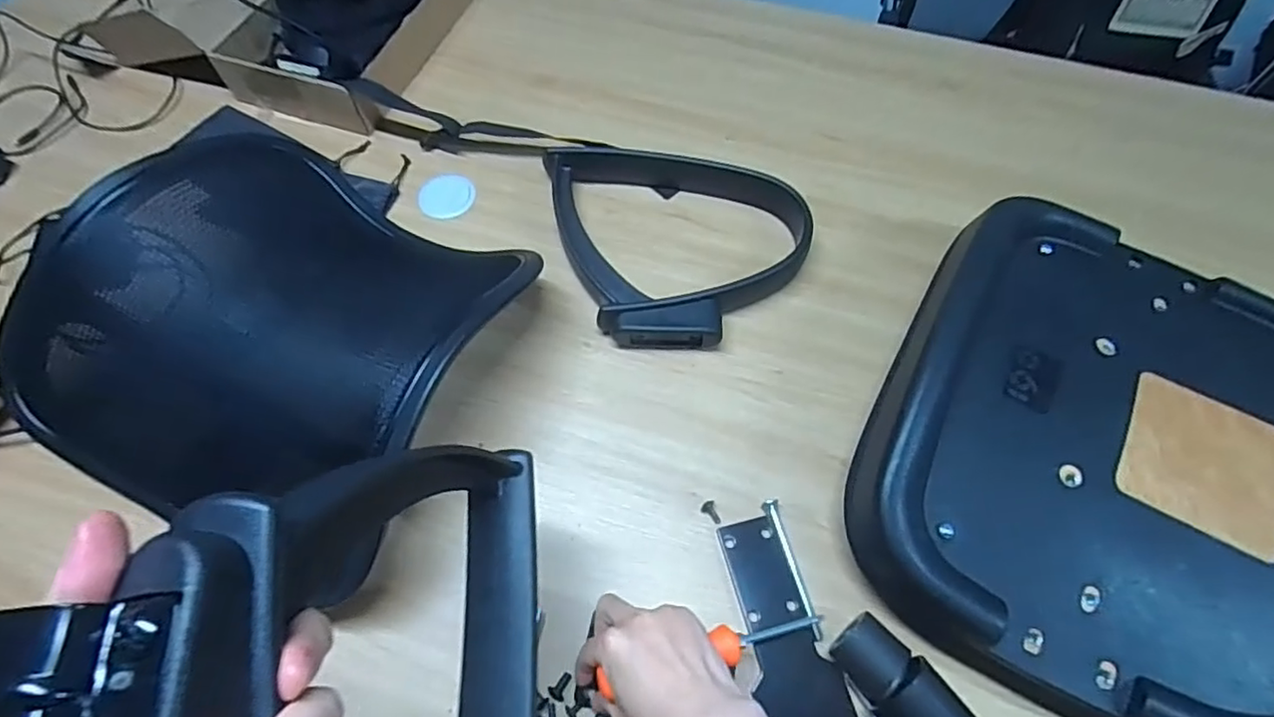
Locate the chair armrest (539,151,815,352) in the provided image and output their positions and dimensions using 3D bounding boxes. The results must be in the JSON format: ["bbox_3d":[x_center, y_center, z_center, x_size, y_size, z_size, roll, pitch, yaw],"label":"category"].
[{"bbox_3d":[0.046,-0.149,0.700,0.252,0.046,0.292,-22,64,-11],"label":"chair armrest"}]

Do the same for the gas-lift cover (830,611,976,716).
[{"bbox_3d":[0.207,0.256,0.478,0.050,0.055,0.113,-32,53,-15],"label":"gas-lift cover"}]

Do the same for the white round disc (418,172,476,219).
[{"bbox_3d":[-0.230,-0.199,0.746,0.069,0.006,0.071,0,62,0],"label":"white round disc"}]

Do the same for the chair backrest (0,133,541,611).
[{"bbox_3d":[-0.362,-0.036,0.598,0.392,0.123,0.372,18,64,10],"label":"chair backrest"}]

